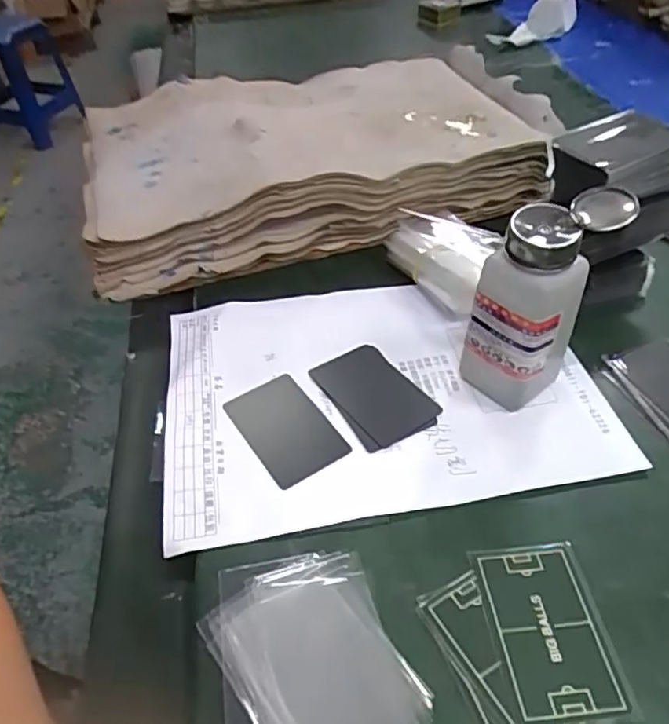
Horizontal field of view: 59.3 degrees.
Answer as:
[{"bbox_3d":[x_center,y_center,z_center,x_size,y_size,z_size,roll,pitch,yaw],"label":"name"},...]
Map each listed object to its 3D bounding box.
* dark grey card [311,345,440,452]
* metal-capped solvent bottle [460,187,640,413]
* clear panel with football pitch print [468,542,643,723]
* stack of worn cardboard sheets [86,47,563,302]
[{"bbox_3d":[0.028,0.020,0.417,0.054,0.004,0.088,-28,50,-22],"label":"dark grey card"},{"bbox_3d":[0.129,-0.038,0.372,0.068,0.137,0.054,-31,51,-25],"label":"metal-capped solvent bottle"},{"bbox_3d":[0.107,0.133,0.296,0.056,0.004,0.087,-6,45,-3],"label":"clear panel with football pitch print"},{"bbox_3d":[-0.023,-0.218,0.602,0.441,0.085,0.265,-14,46,-11],"label":"stack of worn cardboard sheets"}]

